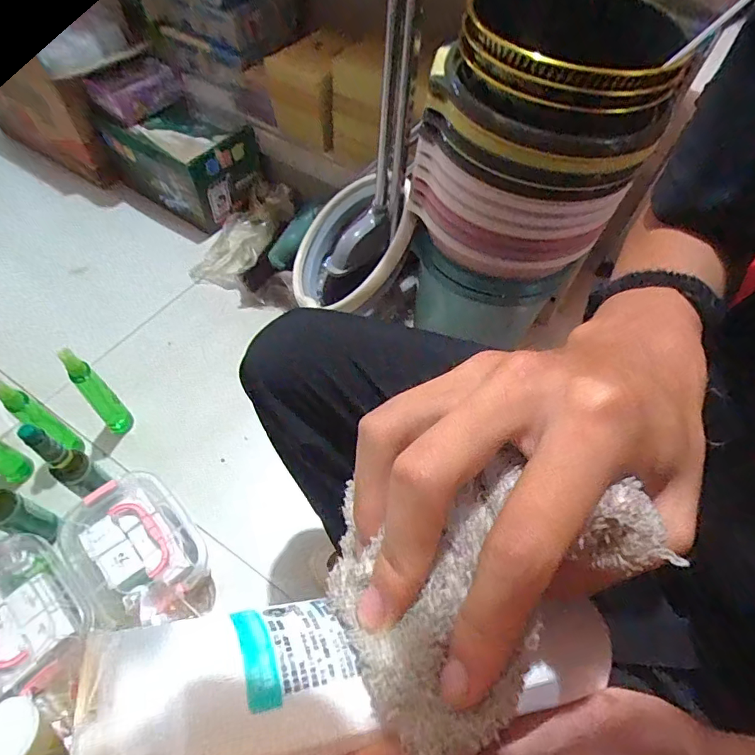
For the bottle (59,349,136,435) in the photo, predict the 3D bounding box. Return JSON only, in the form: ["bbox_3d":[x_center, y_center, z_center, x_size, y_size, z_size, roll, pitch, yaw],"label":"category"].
[{"bbox_3d":[-0.452,0.029,0.759,0.032,0.215,0.040,40,63,20],"label":"bottle"}]

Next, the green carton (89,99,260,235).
[{"bbox_3d":[-0.447,-0.516,1.120,0.304,0.186,0.213,30,60,15],"label":"green carton"}]

